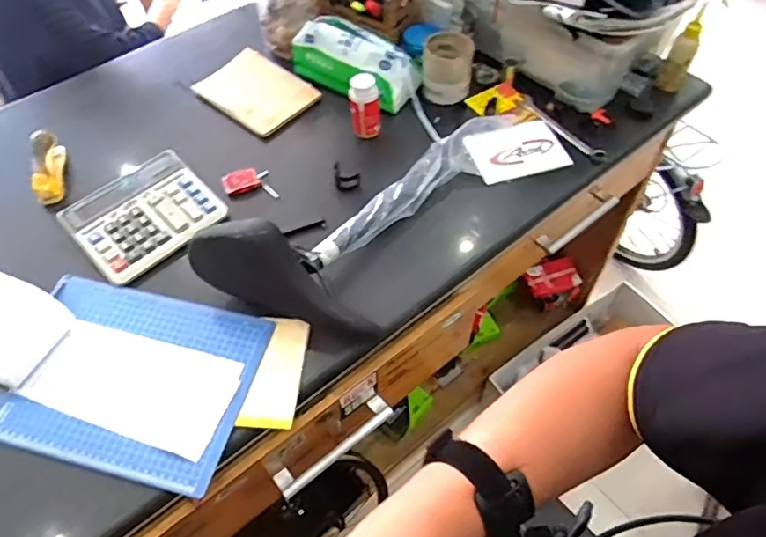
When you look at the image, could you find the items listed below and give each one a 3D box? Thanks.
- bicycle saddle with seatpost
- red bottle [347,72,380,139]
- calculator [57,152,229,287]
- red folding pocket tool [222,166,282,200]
[{"bbox_3d":[0.064,-0.100,0.788,0.607,0.131,0.199,-34,60,-20],"label":"bicycle saddle with seatpost"},{"bbox_3d":[-0.029,-0.261,0.932,0.048,0.099,0.038,-3,54,0],"label":"red bottle"},{"bbox_3d":[-0.353,-0.082,0.851,0.193,0.033,0.176,-40,62,-23],"label":"calculator"},{"bbox_3d":[-0.208,-0.130,0.892,0.073,0.027,0.067,-19,56,-11],"label":"red folding pocket tool"}]

